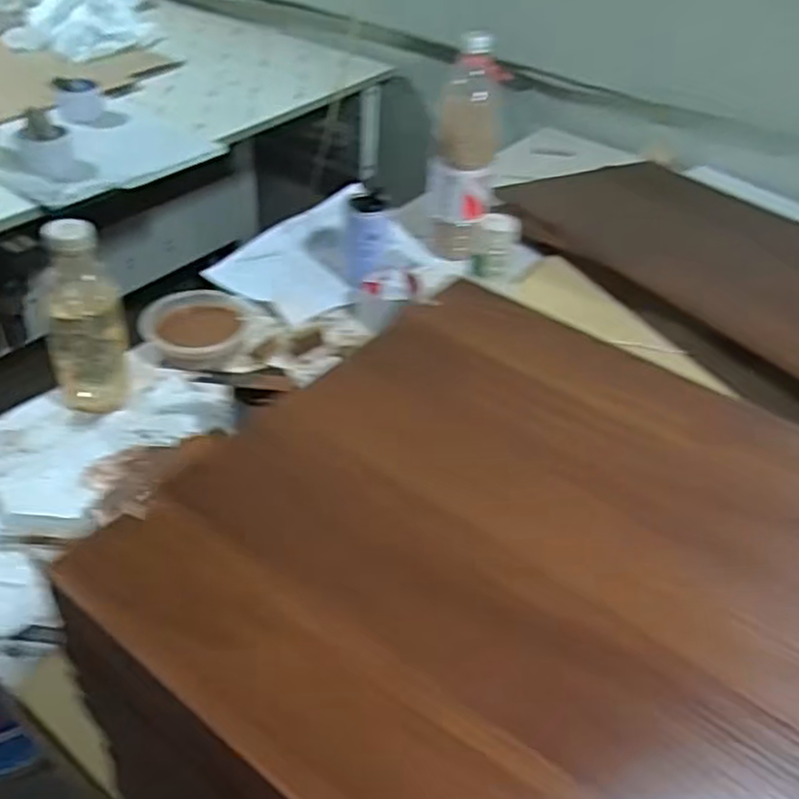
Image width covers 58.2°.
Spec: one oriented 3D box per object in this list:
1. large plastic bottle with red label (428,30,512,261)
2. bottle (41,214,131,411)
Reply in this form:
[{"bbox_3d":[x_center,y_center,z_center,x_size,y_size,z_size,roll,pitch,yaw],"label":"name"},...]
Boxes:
[{"bbox_3d":[0.089,-0.340,1.023,0.090,0.301,0.091,3,41,-1],"label":"large plastic bottle with red label"},{"bbox_3d":[-0.324,-0.081,0.734,0.075,0.193,0.060,-15,44,-20],"label":"bottle"}]

